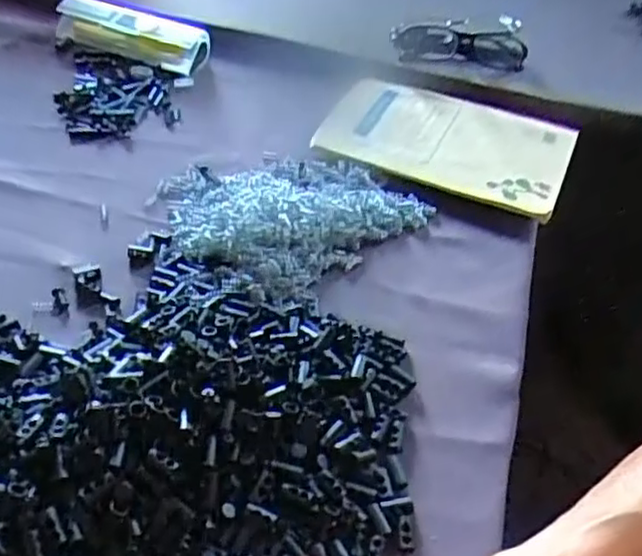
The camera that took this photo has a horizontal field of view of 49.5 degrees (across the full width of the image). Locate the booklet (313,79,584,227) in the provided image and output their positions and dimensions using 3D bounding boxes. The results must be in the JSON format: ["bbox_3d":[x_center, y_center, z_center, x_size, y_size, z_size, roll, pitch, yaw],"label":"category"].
[{"bbox_3d":[0.111,-0.122,0.603,0.200,0.013,0.139,20,49,14],"label":"booklet"}]

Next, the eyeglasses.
[{"bbox_3d":[0.135,-0.227,0.682,0.128,0.025,0.053,4,47,0],"label":"eyeglasses"}]

